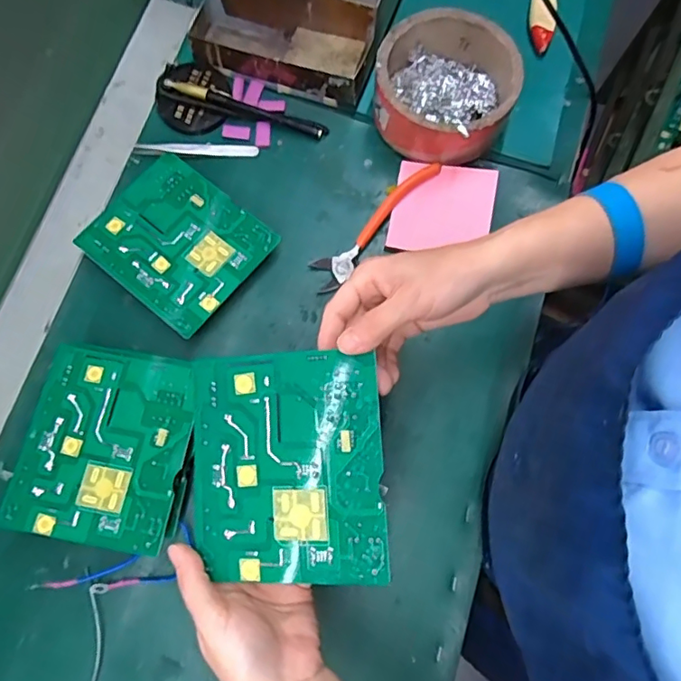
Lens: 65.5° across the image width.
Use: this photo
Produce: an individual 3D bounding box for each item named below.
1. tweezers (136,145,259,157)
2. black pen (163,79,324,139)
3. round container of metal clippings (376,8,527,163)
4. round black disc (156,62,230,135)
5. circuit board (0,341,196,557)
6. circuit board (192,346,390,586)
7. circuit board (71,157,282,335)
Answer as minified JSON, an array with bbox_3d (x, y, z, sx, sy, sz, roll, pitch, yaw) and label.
[{"bbox_3d":[-0.131,-0.173,0.482,0.109,0.004,0.013,-1,77,-2],"label":"tweezers"},{"bbox_3d":[-0.087,-0.213,0.484,0.147,0.015,0.013,17,77,3],"label":"black pen"},{"bbox_3d":[0.091,-0.221,0.468,0.115,0.054,0.115,0,77,-1],"label":"round container of metal clippings"},{"bbox_3d":[-0.134,-0.225,0.491,0.064,0.012,0.069,0,77,-1],"label":"round black disc"},{"bbox_3d":[-0.168,0.072,0.381,0.113,0.004,0.135,11,73,2],"label":"circuit board"},{"bbox_3d":[-0.032,0.072,0.311,0.113,0.004,0.130,-3,83,12],"label":"circuit board"},{"bbox_3d":[-0.137,-0.084,0.442,0.131,0.004,0.113,39,78,7],"label":"circuit board"}]

